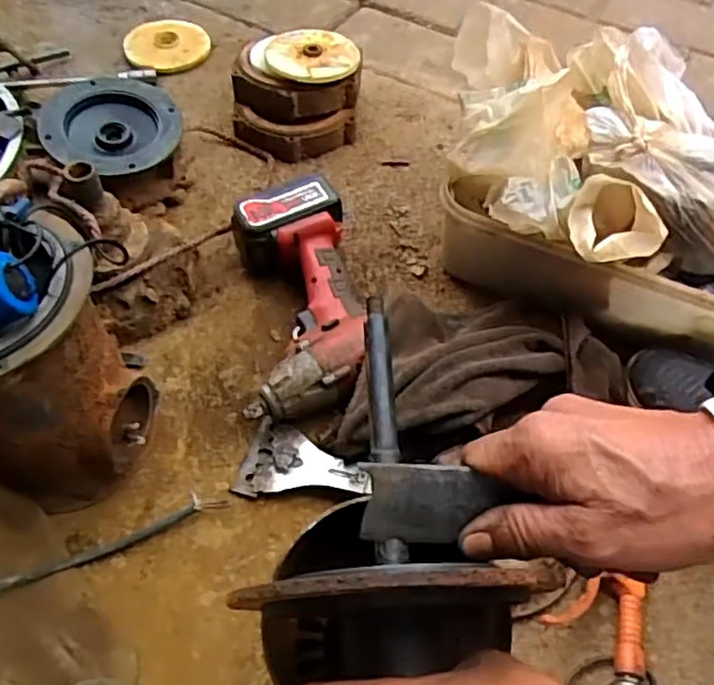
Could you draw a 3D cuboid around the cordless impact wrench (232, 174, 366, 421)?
[{"bbox_3d":[-0.052,-0.043,0.636,0.113,0.077,0.232,-8,57,-6],"label":"cordless impact wrench"}]

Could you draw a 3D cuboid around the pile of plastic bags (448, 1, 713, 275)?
[{"bbox_3d":[0.231,-0.182,0.612,0.282,0.099,0.264,-1,56,-2],"label":"pile of plastic bags"}]

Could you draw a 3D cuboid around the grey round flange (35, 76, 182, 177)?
[{"bbox_3d":[-0.259,-0.228,0.723,0.137,0.035,0.135,1,56,-1],"label":"grey round flange"}]

